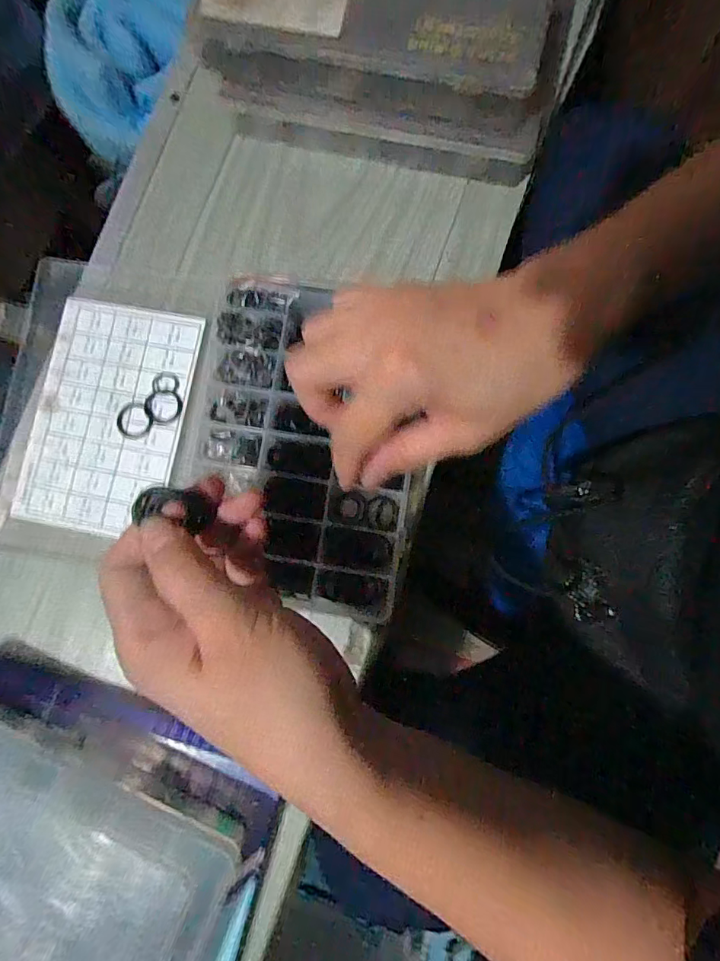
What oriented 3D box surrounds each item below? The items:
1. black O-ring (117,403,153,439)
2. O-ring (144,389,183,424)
[{"bbox_3d":[-0.147,-0.038,0.308,0.022,0.005,0.023,0,83,3],"label":"black O-ring"},{"bbox_3d":[-0.128,-0.048,0.306,0.025,0.004,0.021,10,84,4],"label":"O-ring"}]

